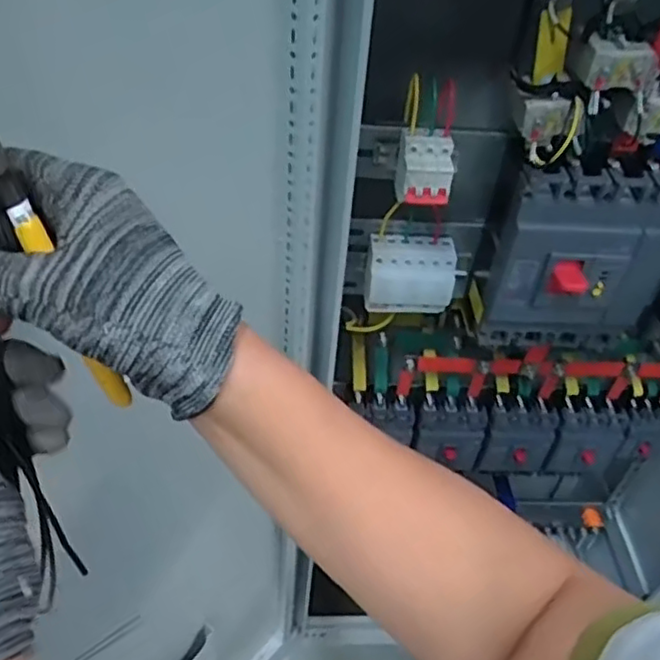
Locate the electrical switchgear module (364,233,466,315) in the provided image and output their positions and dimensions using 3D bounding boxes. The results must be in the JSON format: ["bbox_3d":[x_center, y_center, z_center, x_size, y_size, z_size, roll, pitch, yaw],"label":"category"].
[{"bbox_3d":[0.108,-0.073,0.882,0.120,0.089,0.059,4,43,-1],"label":"electrical switchgear module"}]

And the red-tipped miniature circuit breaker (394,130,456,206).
[{"bbox_3d":[0.109,-0.187,0.764,0.065,0.072,0.071,10,43,4],"label":"red-tipped miniature circuit breaker"}]

